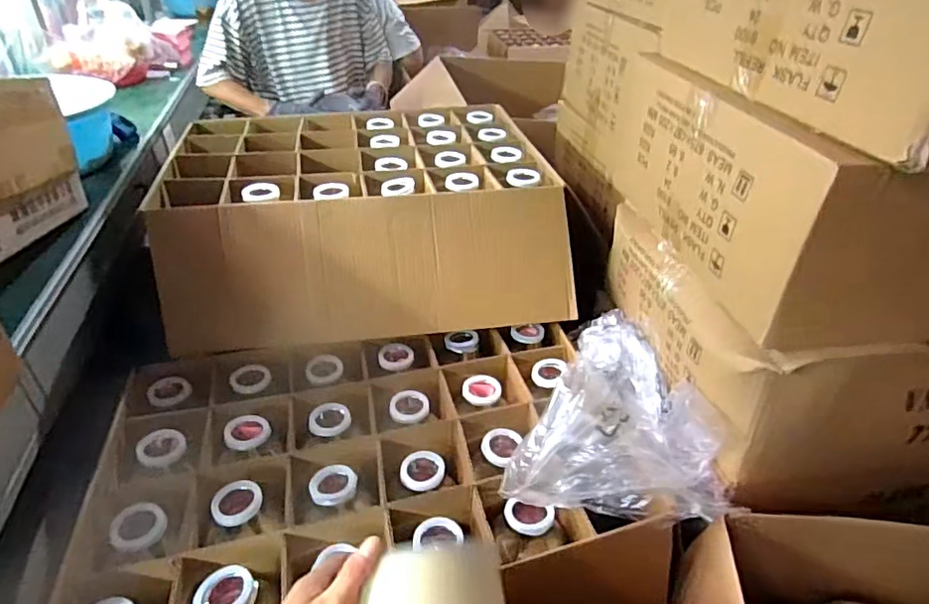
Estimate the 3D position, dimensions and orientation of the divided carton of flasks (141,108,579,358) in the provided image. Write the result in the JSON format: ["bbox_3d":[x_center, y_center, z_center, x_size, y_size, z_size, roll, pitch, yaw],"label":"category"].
[{"bbox_3d":[-0.185,-0.175,1.090,0.649,0.192,0.559,-4,36,-10],"label":"divided carton of flasks"}]

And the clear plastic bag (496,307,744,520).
[{"bbox_3d":[0.234,0.155,0.776,0.240,0.080,0.415,17,37,19],"label":"clear plastic bag"}]

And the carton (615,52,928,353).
[{"bbox_3d":[0.605,-0.151,0.741,0.657,0.214,0.439,-2,35,-7],"label":"carton"}]

